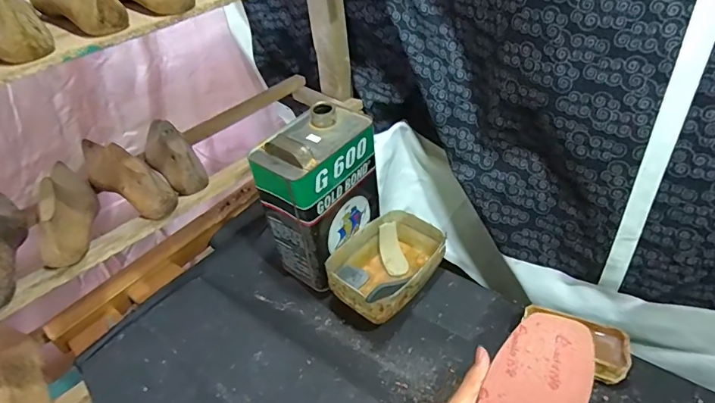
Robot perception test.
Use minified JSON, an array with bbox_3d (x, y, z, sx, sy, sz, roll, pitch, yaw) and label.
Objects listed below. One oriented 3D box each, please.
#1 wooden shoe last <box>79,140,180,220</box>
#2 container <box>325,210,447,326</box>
[{"bbox_3d":[-0.339,-0.038,0.635,0.191,0.078,0.049,21,44,29],"label":"wooden shoe last"},{"bbox_3d":[0.047,0.100,0.687,0.125,0.068,0.184,28,49,35],"label":"container"}]

